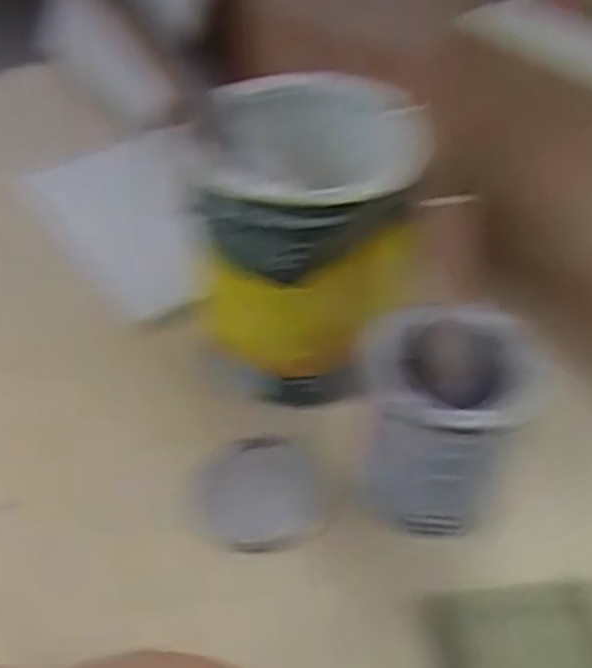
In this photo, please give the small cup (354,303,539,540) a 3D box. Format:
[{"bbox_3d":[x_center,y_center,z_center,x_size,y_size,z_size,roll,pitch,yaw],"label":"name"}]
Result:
[{"bbox_3d":[0.097,0.058,0.468,0.104,0.124,0.094,-1,46,1],"label":"small cup"}]

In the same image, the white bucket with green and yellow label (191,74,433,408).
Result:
[{"bbox_3d":[0.016,-0.068,0.531,0.137,0.191,0.152,10,47,10],"label":"white bucket with green and yellow label"}]

